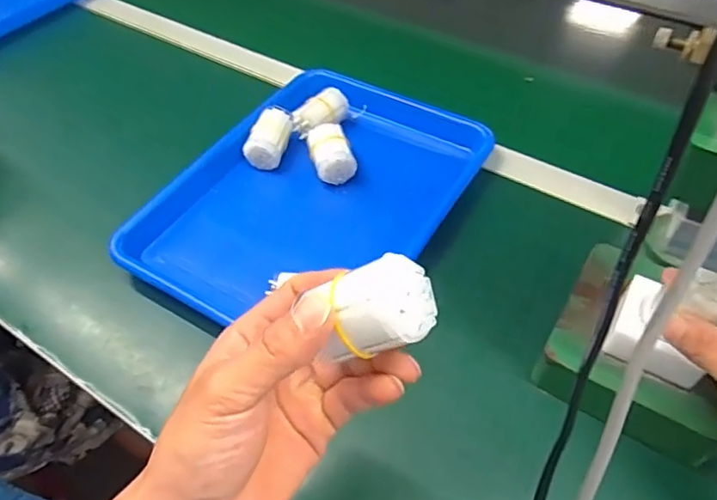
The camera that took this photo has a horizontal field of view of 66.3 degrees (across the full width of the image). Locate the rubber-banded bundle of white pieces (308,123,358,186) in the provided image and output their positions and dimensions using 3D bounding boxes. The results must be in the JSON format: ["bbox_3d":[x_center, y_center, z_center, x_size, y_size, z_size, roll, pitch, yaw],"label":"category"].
[{"bbox_3d":[-0.028,-0.096,0.567,0.042,0.049,0.061,-10,51,-8],"label":"rubber-banded bundle of white pieces"}]

